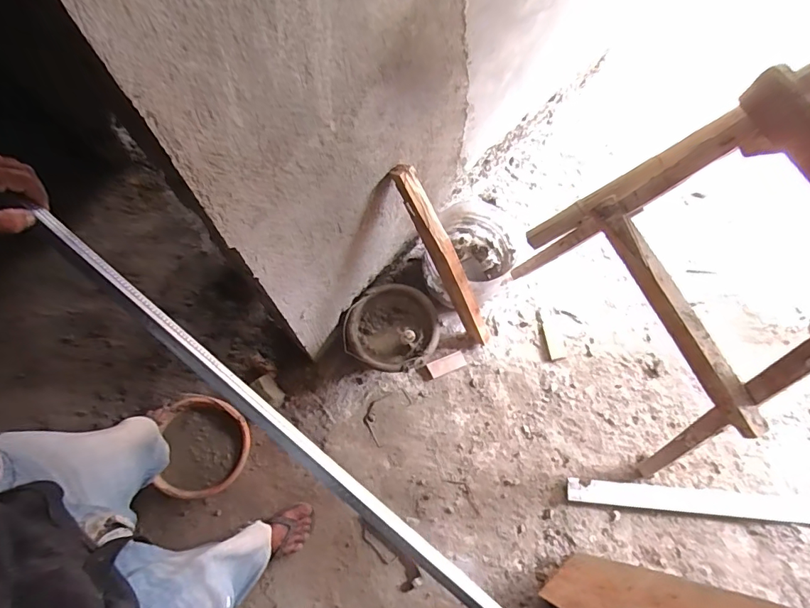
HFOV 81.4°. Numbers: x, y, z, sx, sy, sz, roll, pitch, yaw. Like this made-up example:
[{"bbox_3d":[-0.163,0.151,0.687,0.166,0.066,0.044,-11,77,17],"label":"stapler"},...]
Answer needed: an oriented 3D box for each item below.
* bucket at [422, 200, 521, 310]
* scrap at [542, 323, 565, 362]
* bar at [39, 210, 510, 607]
[{"bbox_3d":[0.182,-0.122,1.402,0.251,0.257,0.243,0,69,-1],"label":"bucket"},{"bbox_3d":[0.459,0.113,1.451,0.049,0.007,0.120,-8,69,-4],"label":"scrap"},{"bbox_3d":[-0.139,0.133,0.534,1.009,0.021,0.031,43,73,-5],"label":"bar"}]

